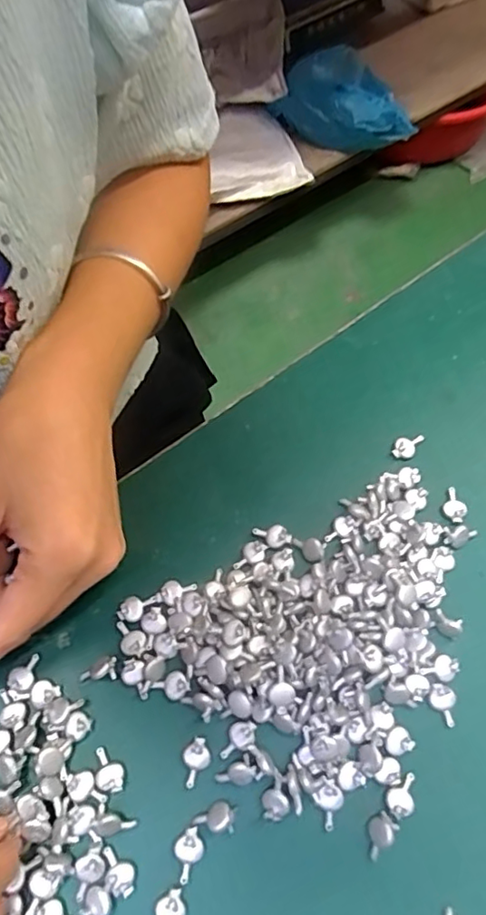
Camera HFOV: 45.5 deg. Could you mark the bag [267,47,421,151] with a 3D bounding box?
[{"bbox_3d":[0.199,-0.674,1.093,0.258,0.089,0.177,33,70,14],"label":"bag"}]

